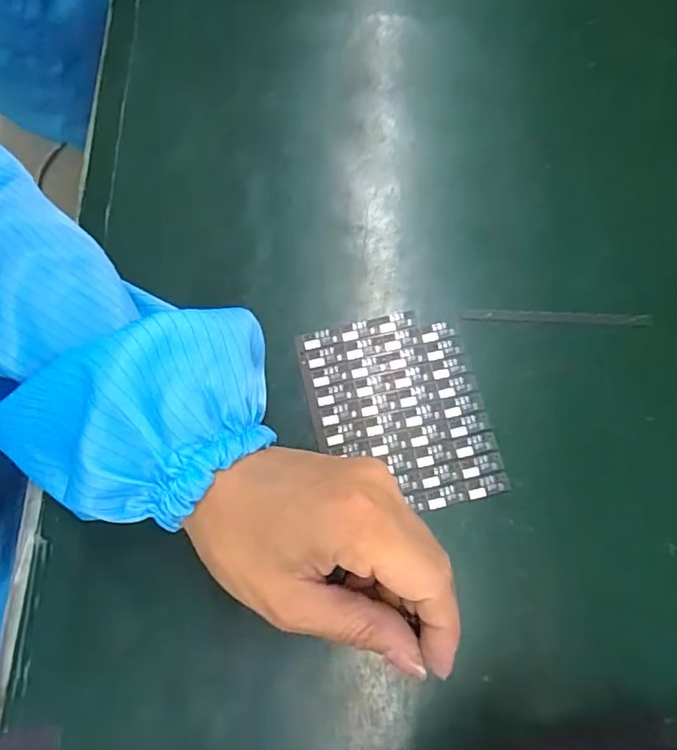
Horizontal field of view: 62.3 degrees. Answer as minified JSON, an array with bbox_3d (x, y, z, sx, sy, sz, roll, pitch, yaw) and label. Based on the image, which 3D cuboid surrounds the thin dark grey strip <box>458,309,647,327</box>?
[{"bbox_3d":[0.114,-0.031,0.295,0.097,0.004,0.007,3,73,-2],"label":"thin dark grey strip"}]

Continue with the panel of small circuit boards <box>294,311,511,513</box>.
[{"bbox_3d":[0.029,0.018,0.281,0.083,0.005,0.099,-14,74,-2],"label":"panel of small circuit boards"}]

